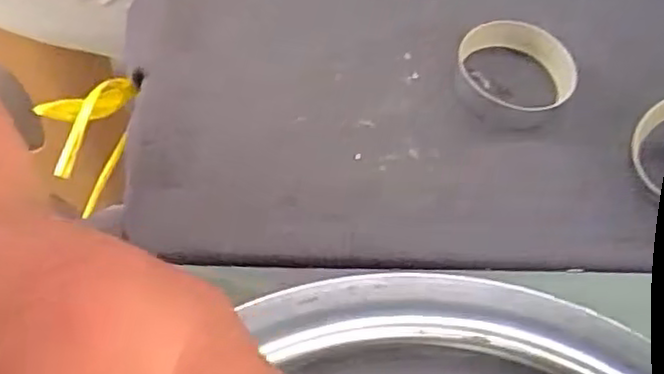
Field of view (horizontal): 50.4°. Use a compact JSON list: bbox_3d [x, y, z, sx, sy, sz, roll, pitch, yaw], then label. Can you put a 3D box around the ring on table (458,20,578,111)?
[{"bbox_3d":[0.104,-0.067,0.401,0.065,0.020,0.057,21,59,10],"label":"ring on table"}]

